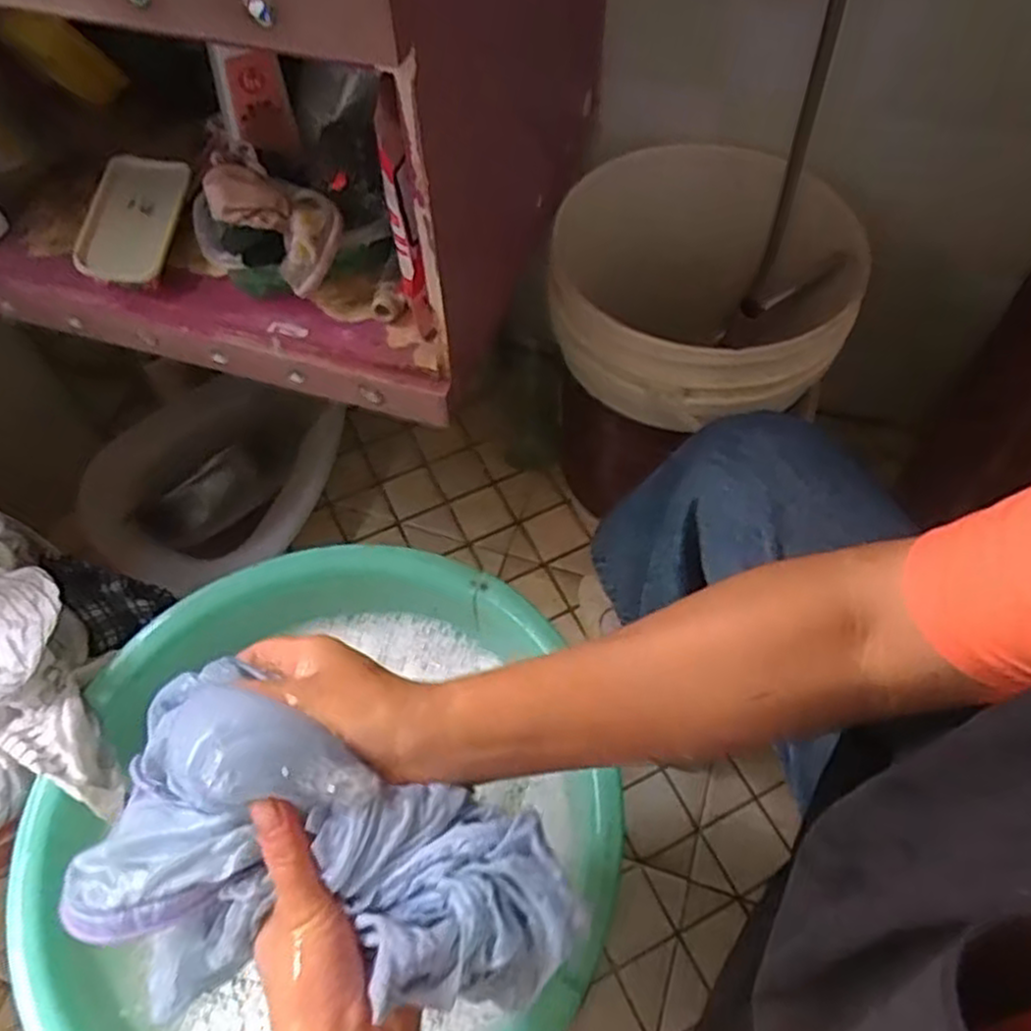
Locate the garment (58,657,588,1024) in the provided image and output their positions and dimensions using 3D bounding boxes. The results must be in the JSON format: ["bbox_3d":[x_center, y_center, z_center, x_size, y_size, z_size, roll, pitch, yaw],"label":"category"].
[{"bbox_3d":[-0.080,0.144,0.322,0.208,0.075,0.120,12,58,7],"label":"garment"}]

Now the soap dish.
[{"bbox_3d":[-0.324,-0.253,0.650,0.067,0.027,0.134,3,57,4],"label":"soap dish"}]

